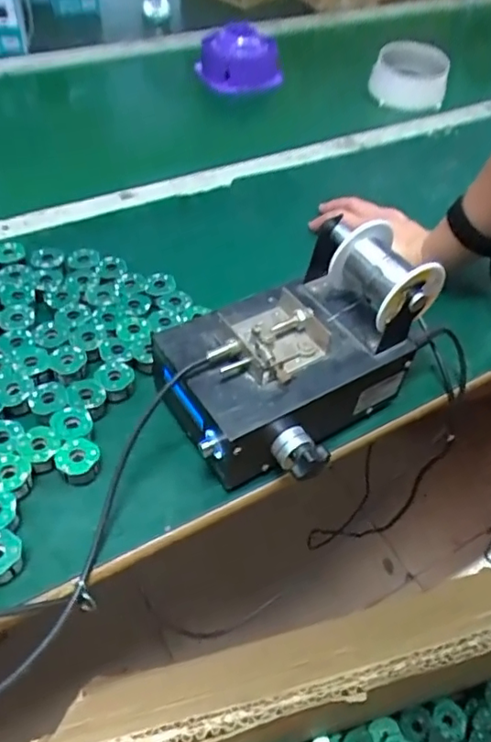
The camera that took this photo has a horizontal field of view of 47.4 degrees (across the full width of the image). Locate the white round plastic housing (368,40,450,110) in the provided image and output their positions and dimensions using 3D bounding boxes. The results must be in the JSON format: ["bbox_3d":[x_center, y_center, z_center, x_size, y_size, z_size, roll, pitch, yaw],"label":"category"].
[{"bbox_3d":[0.274,-0.490,0.928,0.119,0.064,0.119,3,49,-3],"label":"white round plastic housing"}]

